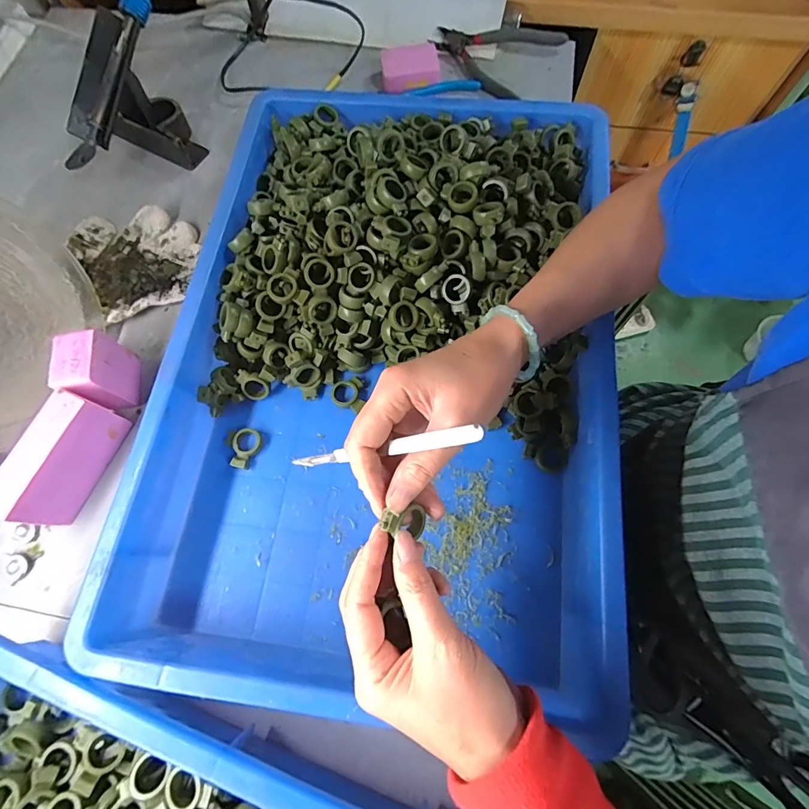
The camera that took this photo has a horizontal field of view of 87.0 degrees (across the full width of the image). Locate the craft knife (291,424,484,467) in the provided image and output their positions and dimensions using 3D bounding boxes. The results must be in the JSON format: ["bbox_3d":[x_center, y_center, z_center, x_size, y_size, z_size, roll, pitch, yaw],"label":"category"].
[{"bbox_3d":[-0.016,0.028,0.265,0.137,0.005,0.009,-12,67,30],"label":"craft knife"}]

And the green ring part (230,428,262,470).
[{"bbox_3d":[-0.150,0.040,0.398,0.024,0.006,0.038,25,65,-11],"label":"green ring part"}]

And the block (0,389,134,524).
[{"bbox_3d":[-0.304,0.048,0.379,0.035,0.068,0.106,20,72,9],"label":"block"}]

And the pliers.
[{"bbox_3d":[0.118,-0.490,0.591,0.154,0.032,0.142,35,75,13],"label":"pliers"}]

